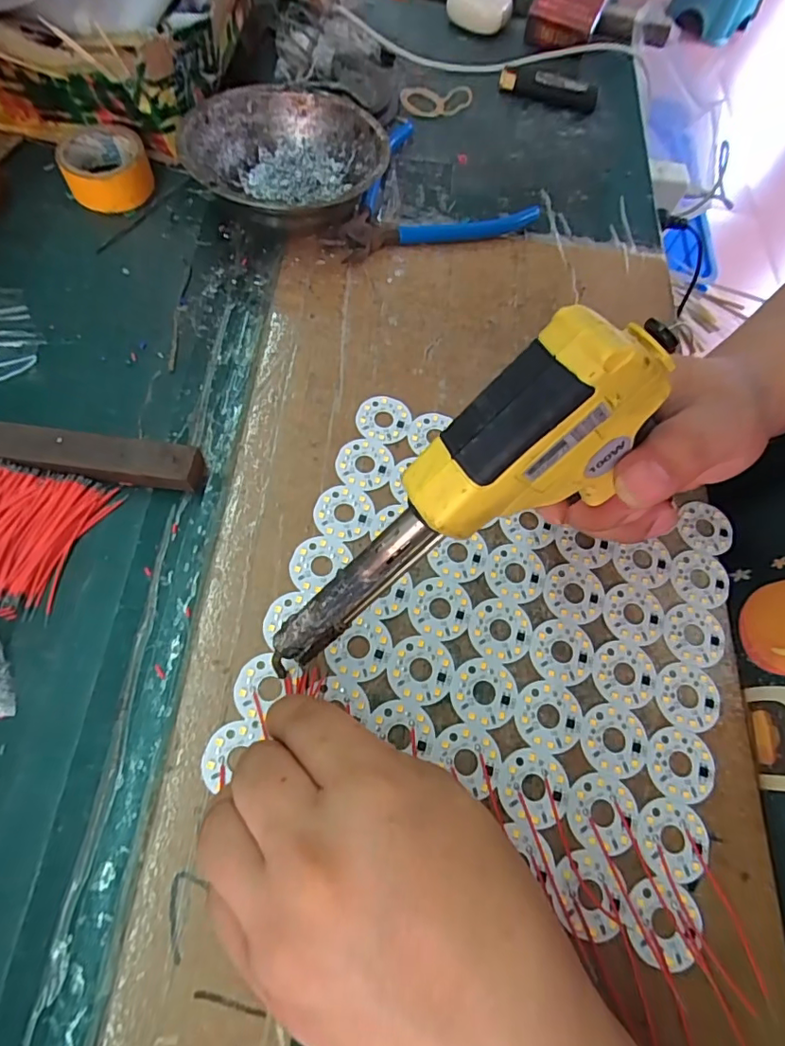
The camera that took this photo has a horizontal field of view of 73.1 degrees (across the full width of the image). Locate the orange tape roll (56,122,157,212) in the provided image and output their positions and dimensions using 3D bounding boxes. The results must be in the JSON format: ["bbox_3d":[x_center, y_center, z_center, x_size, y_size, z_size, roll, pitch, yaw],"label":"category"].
[{"bbox_3d":[-0.189,-0.238,0.351,0.052,0.024,0.060,-18,69,-10],"label":"orange tape roll"}]

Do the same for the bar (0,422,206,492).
[{"bbox_3d":[-0.206,-0.040,0.270,0.215,0.019,0.021,7,67,0],"label":"bar"}]

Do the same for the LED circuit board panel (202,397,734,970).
[{"bbox_3d":[0.053,0.052,0.255,0.210,0.004,0.199,19,67,4],"label":"LED circuit board panel"}]

